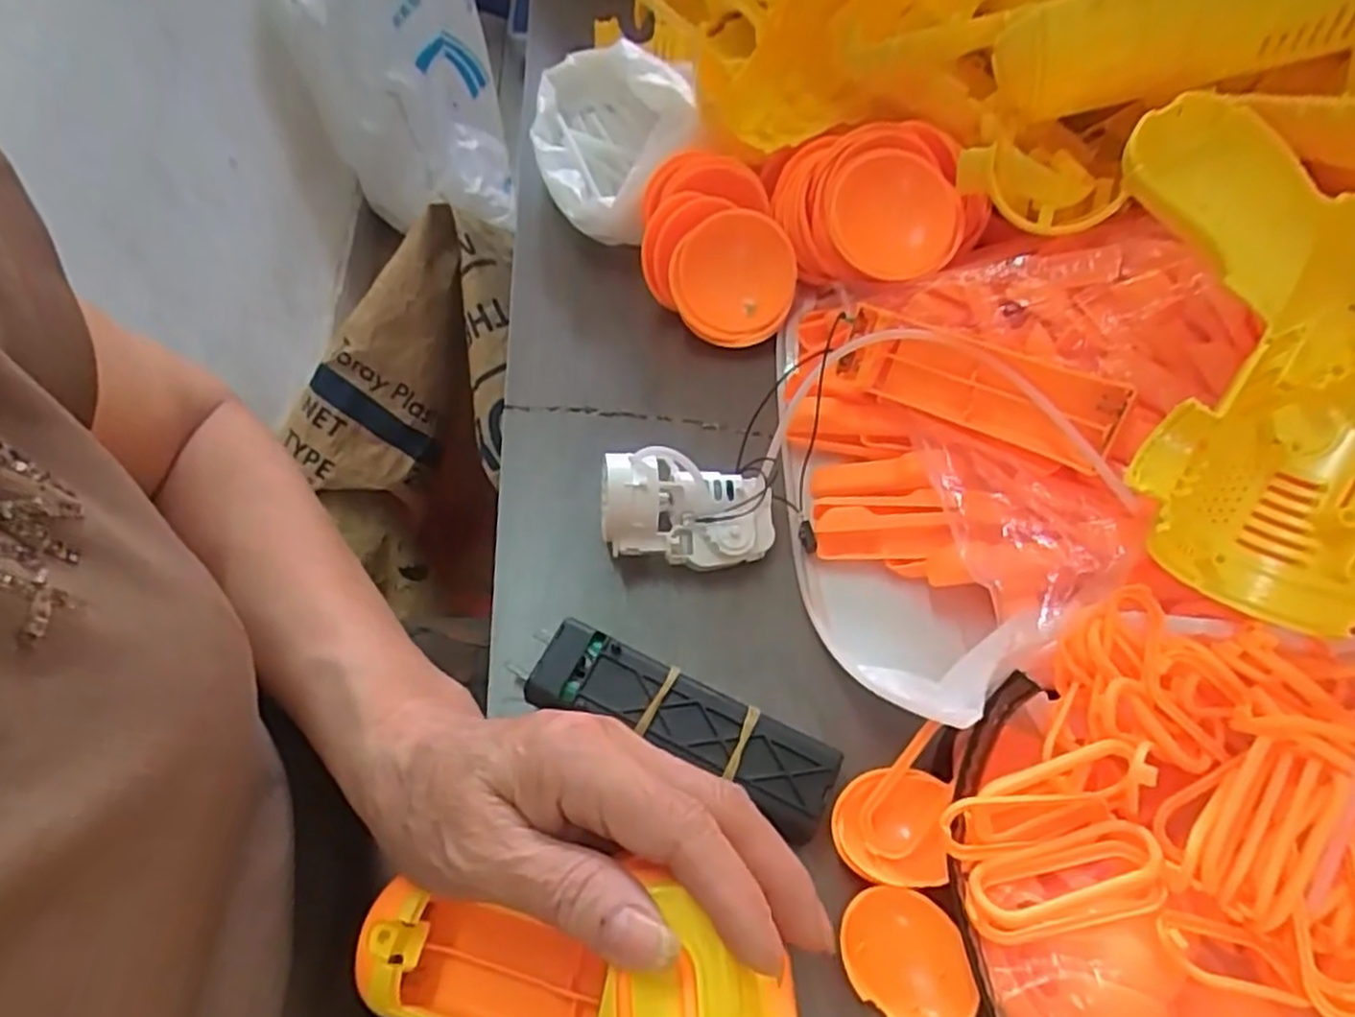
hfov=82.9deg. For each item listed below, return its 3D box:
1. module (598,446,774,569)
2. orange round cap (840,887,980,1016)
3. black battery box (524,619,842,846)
[{"bbox_3d":[0.004,0.000,0.310,0.068,0.038,0.039,2,59,2],"label":"module"},{"bbox_3d":[0.071,0.141,0.238,0.034,0.012,0.040,-13,59,-7],"label":"orange round cap"},{"bbox_3d":[0.001,0.077,0.270,0.109,0.020,0.031,22,62,13],"label":"black battery box"}]

